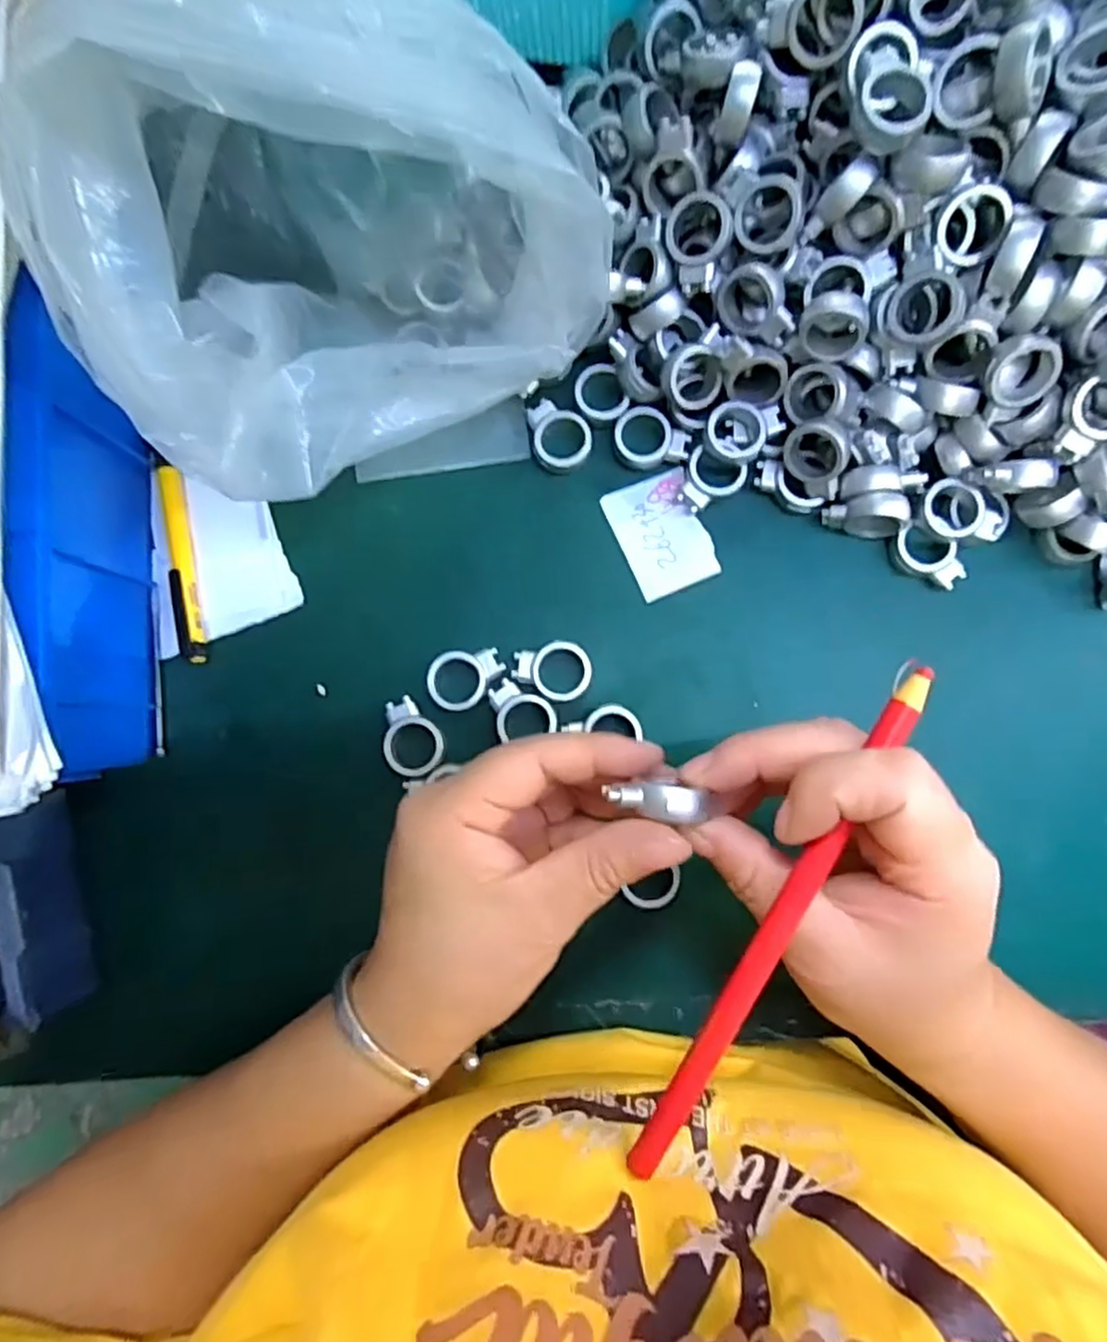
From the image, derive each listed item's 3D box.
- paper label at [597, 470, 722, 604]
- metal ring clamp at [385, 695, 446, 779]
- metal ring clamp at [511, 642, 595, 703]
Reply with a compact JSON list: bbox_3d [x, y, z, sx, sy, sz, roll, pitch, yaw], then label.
[{"bbox_3d":[0.049,-0.062,0.313,0.038,0.004,0.053,-23,84,-1],"label":"paper label"},{"bbox_3d":[-0.062,0.029,0.301,0.026,0.005,0.035,-26,84,-1],"label":"metal ring clamp"},{"bbox_3d":[-0.001,-0.001,0.300,0.034,0.004,0.026,5,85,2],"label":"metal ring clamp"}]

